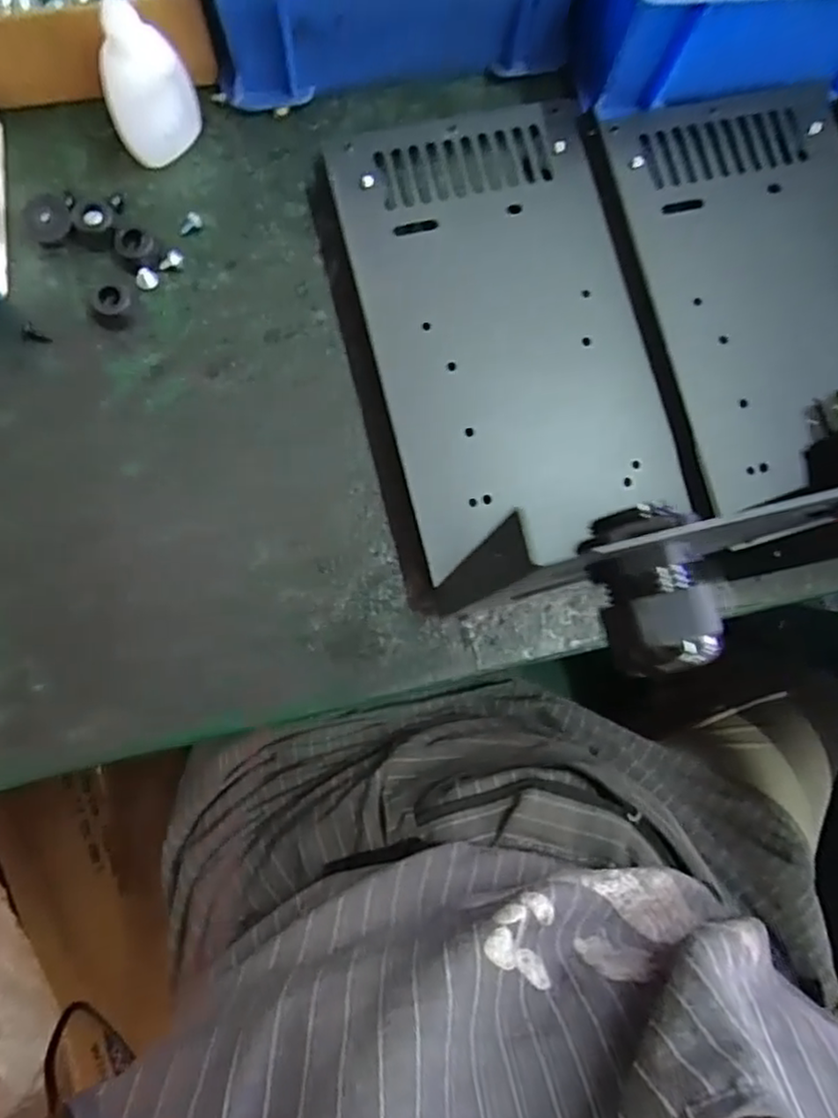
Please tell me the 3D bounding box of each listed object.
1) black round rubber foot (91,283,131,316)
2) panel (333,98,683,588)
[{"bbox_3d":[-0.162,-0.136,0.365,0.017,0.013,0.017,0,84,-3],"label":"black round rubber foot"},{"bbox_3d":[0.047,-0.125,0.367,0.143,0.020,0.241,-14,85,-4],"label":"panel"}]

